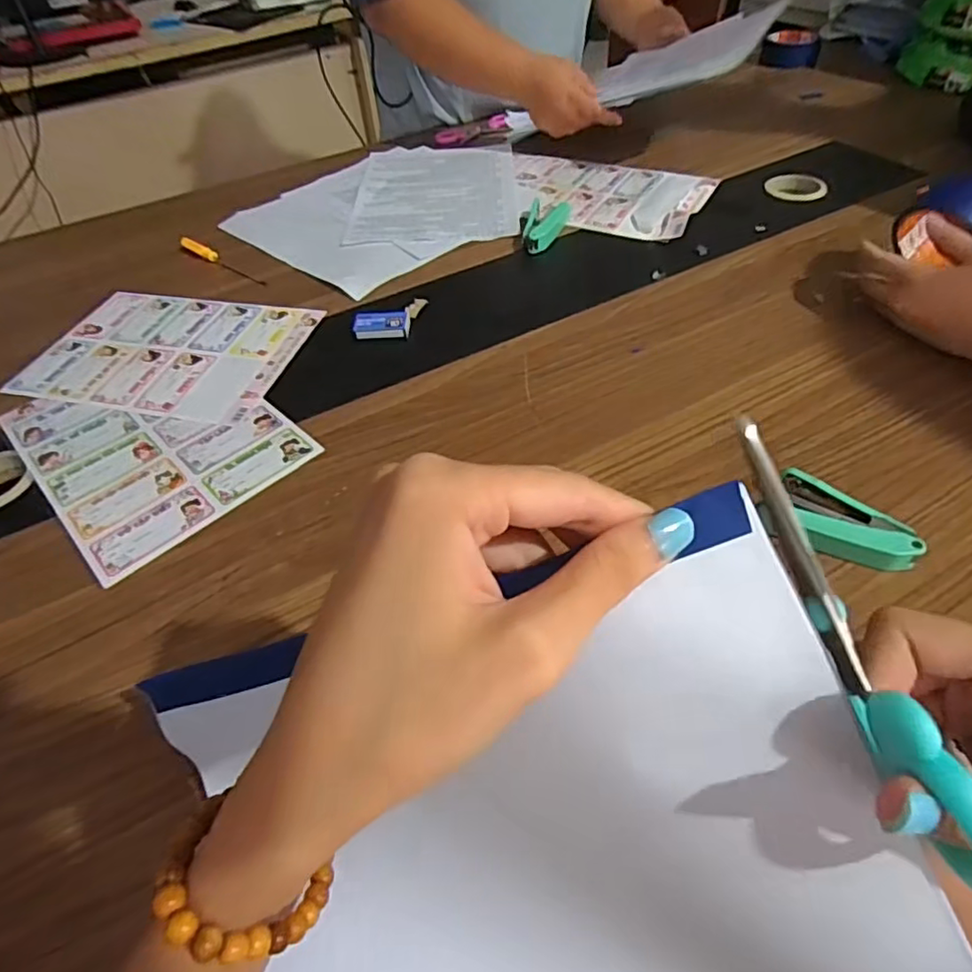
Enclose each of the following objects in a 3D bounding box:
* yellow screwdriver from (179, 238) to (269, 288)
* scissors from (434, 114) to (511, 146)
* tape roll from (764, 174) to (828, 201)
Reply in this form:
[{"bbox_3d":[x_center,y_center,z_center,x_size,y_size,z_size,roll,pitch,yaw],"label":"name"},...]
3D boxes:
[{"bbox_3d":[-0.307,-0.263,0.708,0.155,0.010,0.018,30,58,27],"label":"yellow screwdriver"},{"bbox_3d":[-0.018,-0.548,0.939,0.118,0.005,0.080,-14,50,-8],"label":"scissors"},{"bbox_3d":[0.376,-0.364,0.740,0.058,0.010,0.067,-10,50,-4],"label":"tape roll"}]

